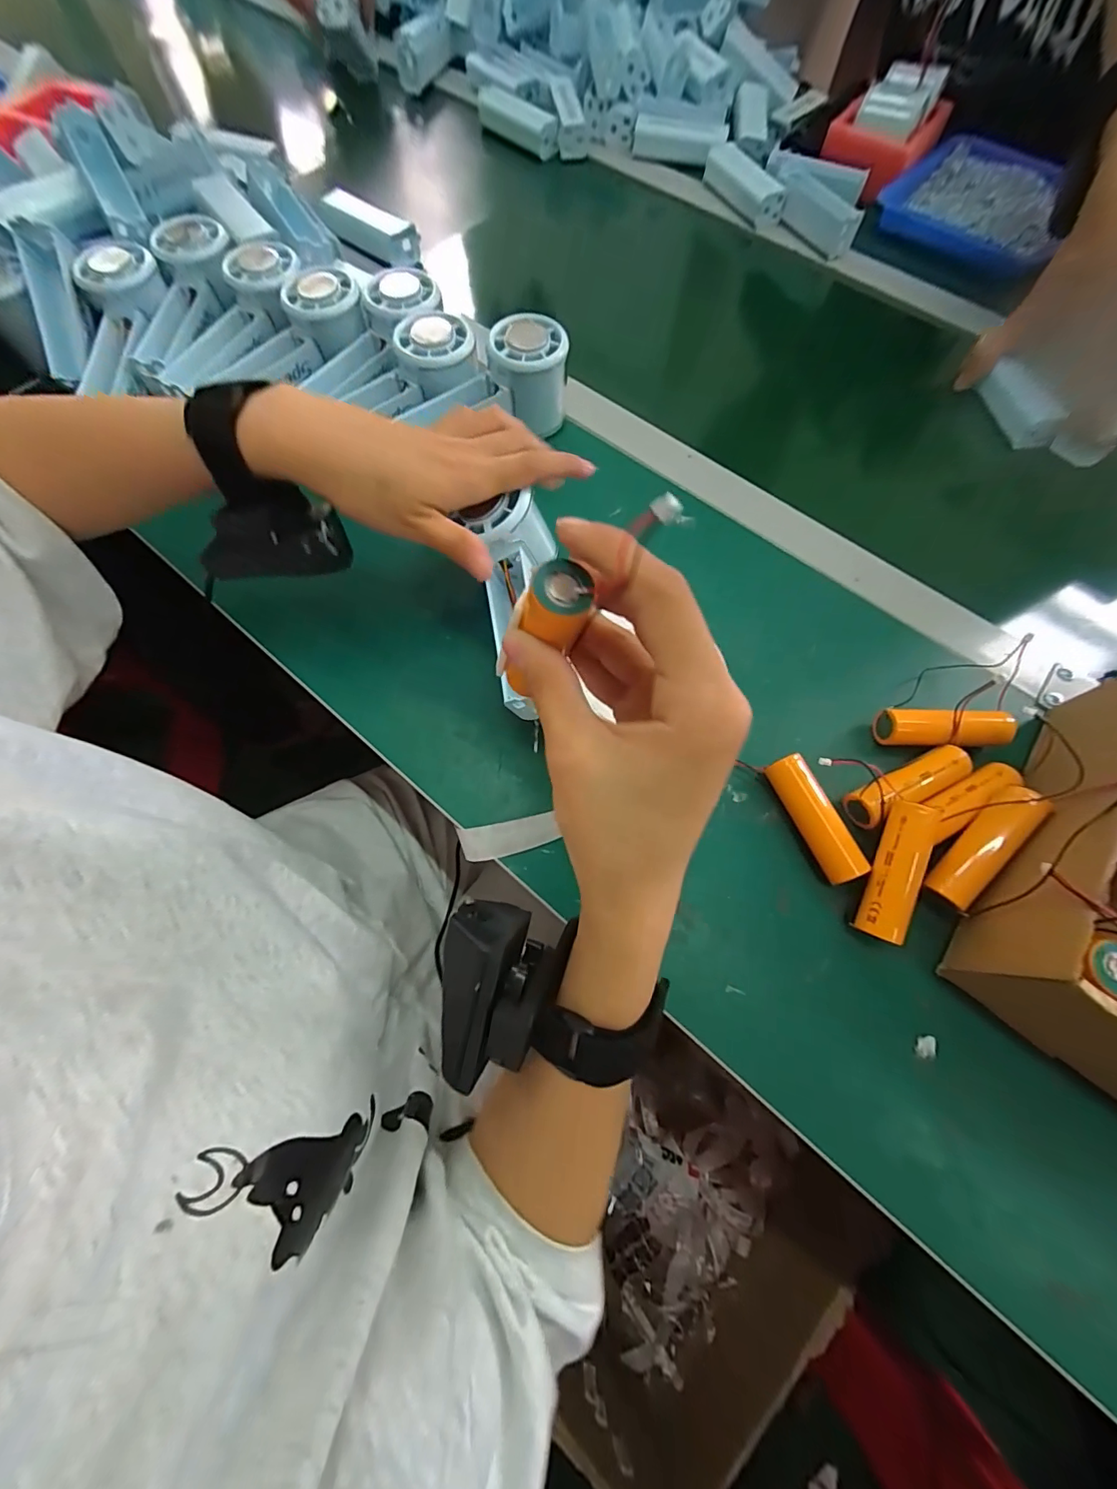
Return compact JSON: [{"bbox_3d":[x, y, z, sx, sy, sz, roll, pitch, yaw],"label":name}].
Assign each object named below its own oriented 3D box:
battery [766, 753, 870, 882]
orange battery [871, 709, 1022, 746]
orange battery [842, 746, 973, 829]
[{"bbox_3d":[0.143,0.041,0.269,0.016,0.023,0.071,-22,72,-10],"label":"battery"},{"bbox_3d":[0.233,-0.009,0.288,0.075,0.017,0.022,5,70,0],"label":"orange battery"},{"bbox_3d":[0.201,0.023,0.275,0.075,0.017,0.022,-24,73,-10],"label":"orange battery"}]

